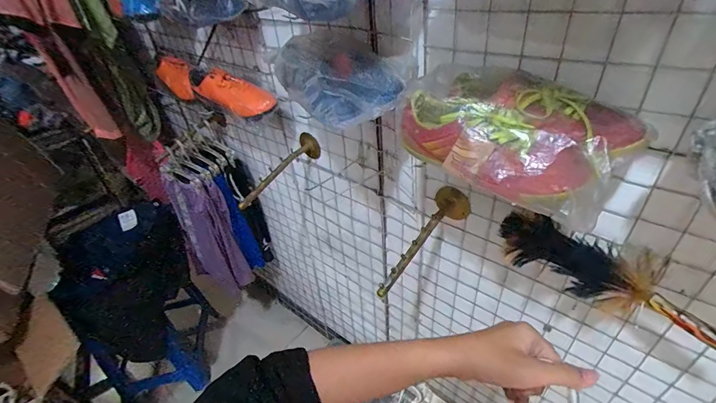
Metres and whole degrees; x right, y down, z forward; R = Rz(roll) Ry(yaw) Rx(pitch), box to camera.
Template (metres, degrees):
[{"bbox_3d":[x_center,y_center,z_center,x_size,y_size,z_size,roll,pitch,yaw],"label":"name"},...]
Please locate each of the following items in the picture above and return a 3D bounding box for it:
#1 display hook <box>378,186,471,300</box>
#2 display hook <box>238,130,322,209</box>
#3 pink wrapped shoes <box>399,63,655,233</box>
[{"bbox_3d":[0.123,0.070,0.632,0.069,0.064,0.250,20,46,31],"label":"display hook"},{"bbox_3d":[-0.198,-0.081,0.848,0.050,0.067,0.253,25,48,34],"label":"display hook"},{"bbox_3d":[0.182,-0.082,0.410,0.150,0.100,0.231,-32,44,-29],"label":"pink wrapped shoes"}]

